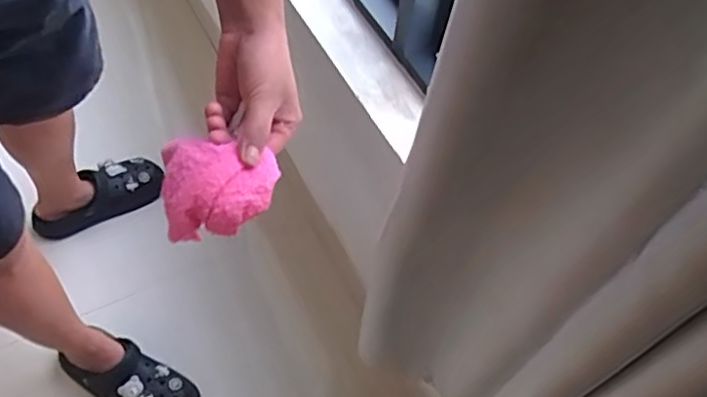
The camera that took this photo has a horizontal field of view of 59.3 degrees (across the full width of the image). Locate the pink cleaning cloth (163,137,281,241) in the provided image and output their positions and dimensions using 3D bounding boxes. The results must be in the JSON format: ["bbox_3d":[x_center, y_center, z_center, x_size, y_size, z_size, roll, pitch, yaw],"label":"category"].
[{"bbox_3d":[-0.114,-0.007,0.493,0.097,0.043,0.073,10,56,2],"label":"pink cleaning cloth"}]

